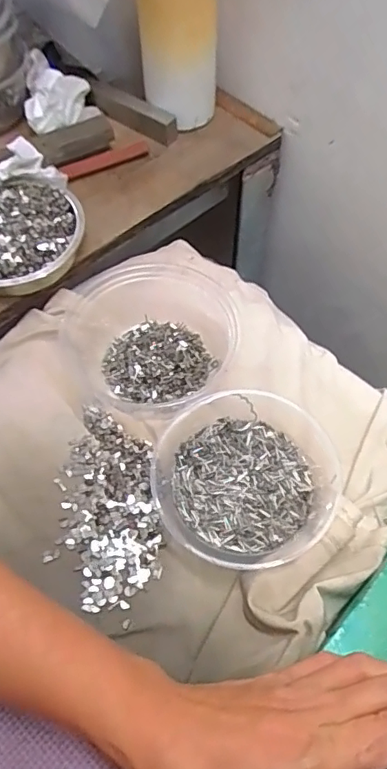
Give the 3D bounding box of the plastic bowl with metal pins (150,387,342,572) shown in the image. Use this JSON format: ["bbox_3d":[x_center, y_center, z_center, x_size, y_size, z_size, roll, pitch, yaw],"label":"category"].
[{"bbox_3d":[0.038,0.064,0.387,0.127,0.035,0.126,-1,60,2],"label":"plastic bowl with metal pins"}]

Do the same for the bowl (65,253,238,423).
[{"bbox_3d":[-0.036,-0.046,0.456,0.131,0.039,0.132,-1,60,2],"label":"bowl"}]

